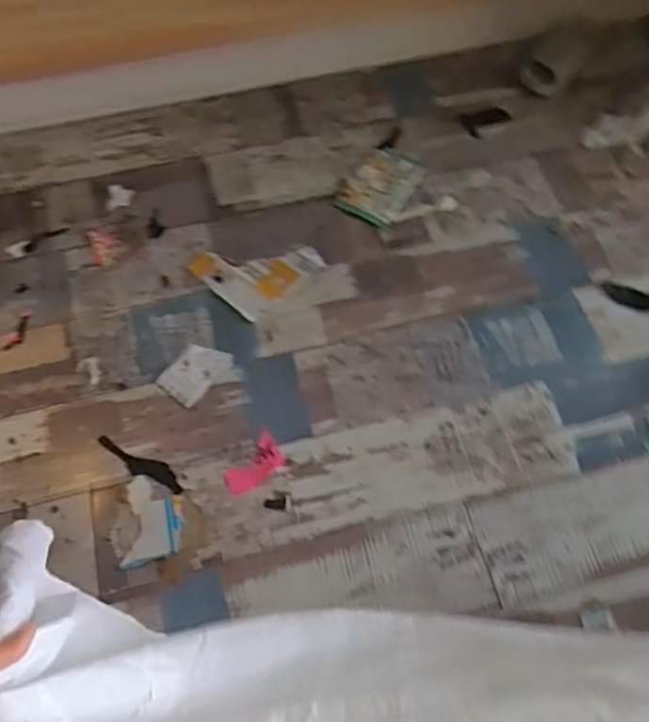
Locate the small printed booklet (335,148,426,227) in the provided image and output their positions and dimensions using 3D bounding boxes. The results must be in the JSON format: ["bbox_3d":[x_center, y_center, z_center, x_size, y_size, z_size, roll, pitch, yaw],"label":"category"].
[{"bbox_3d":[0.113,-0.362,1.311,0.126,0.026,0.172,32,68,15],"label":"small printed booklet"}]

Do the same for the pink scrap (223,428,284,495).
[{"bbox_3d":[-0.120,0.173,1.061,0.108,0.010,0.063,-38,69,-17],"label":"pink scrap"}]

